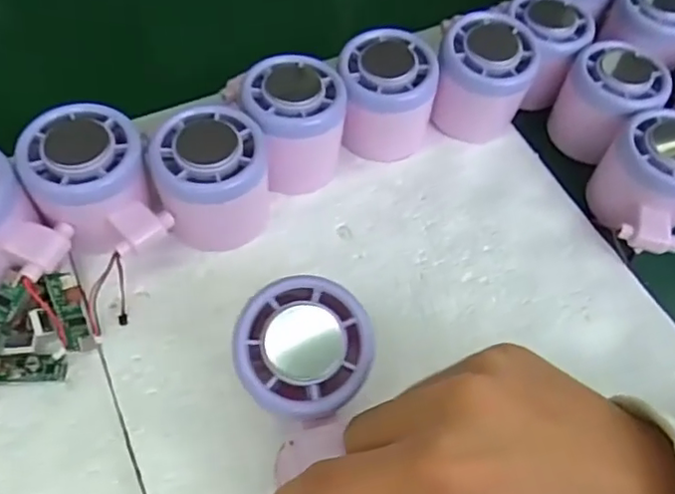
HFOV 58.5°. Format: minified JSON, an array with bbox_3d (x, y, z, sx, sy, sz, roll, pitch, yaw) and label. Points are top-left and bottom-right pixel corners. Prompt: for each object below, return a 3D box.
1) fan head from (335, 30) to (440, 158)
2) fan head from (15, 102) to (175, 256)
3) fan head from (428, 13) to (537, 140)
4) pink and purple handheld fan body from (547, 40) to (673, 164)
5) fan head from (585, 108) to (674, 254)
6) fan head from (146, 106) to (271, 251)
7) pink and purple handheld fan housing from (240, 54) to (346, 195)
[{"bbox_3d":[0.028,-0.086,0.349,0.055,0.054,0.057,-2,60,-6],"label":"fan head"},{"bbox_3d":[-0.119,-0.025,0.298,0.056,0.059,0.072,-23,64,-17],"label":"fan head"},{"bbox_3d":[0.085,-0.098,0.358,0.054,0.059,0.052,20,60,7],"label":"fan head"},{"bbox_3d":[0.164,-0.088,0.370,0.053,0.050,0.056,2,59,-3],"label":"pink and purple handheld fan body"},{"bbox_3d":[0.173,-0.035,0.334,0.054,0.047,0.070,32,62,14],"label":"fan head"},{"bbox_3d":[-0.064,-0.033,0.308,0.058,0.058,0.054,-20,63,-15],"label":"fan head"},{"bbox_3d":[-0.022,-0.066,0.331,0.051,0.058,0.052,2,59,-3],"label":"pink and purple handheld fan housing"}]

